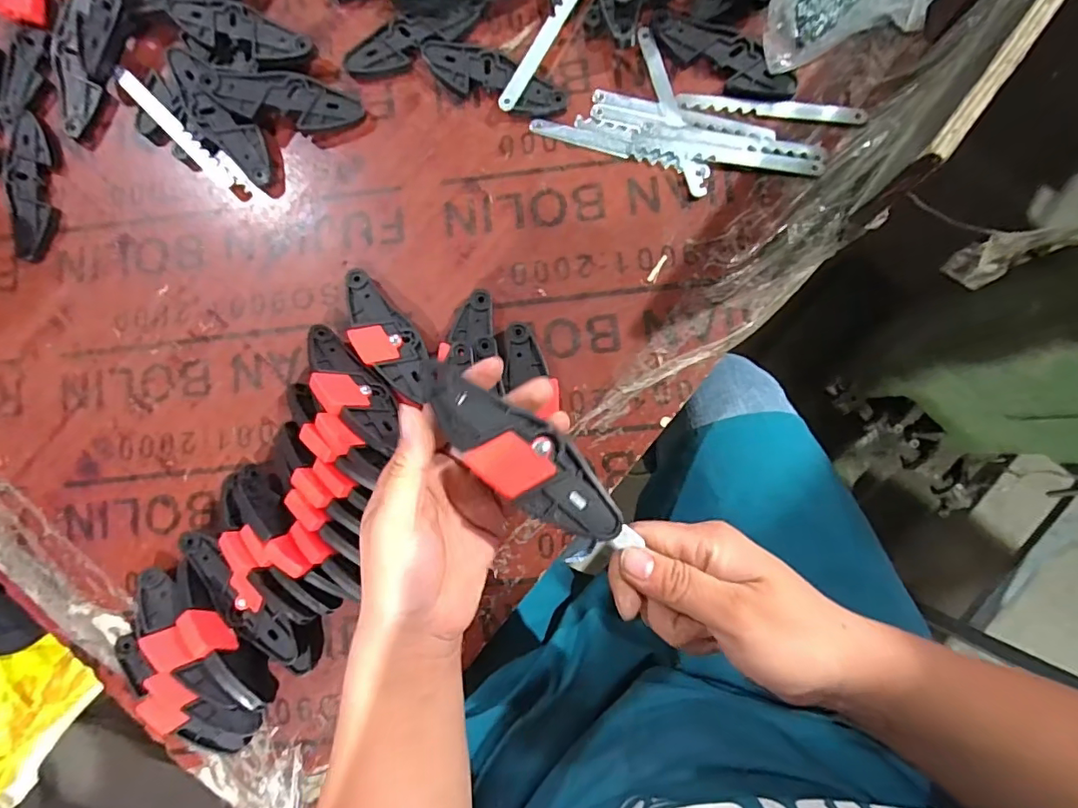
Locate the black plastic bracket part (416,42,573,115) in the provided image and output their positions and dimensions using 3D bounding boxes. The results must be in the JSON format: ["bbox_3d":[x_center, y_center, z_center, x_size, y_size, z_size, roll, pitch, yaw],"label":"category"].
[{"bbox_3d":[-0.038,-0.274,0.448,0.128,0.011,0.040,22,88,5],"label":"black plastic bracket part"}]

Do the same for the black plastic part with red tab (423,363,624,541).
[{"bbox_3d":[-0.011,0.026,0.276,0.123,0.011,0.039,38,90,3],"label":"black plastic part with red tab"}]

